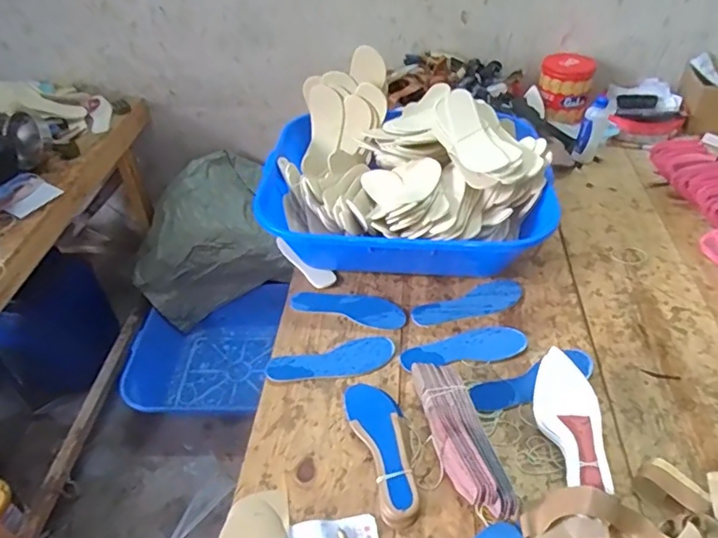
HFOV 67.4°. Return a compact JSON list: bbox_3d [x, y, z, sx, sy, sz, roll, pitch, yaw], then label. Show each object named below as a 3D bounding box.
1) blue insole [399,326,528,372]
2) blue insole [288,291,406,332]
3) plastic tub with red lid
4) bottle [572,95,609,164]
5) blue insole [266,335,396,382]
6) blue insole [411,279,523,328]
[{"bbox_3d":[0.195,0.149,1.006,0.231,0.007,0.080,-12,44,-10],"label":"blue insole"},{"bbox_3d":[-0.018,0.077,1.109,0.231,0.011,0.088,13,40,14],"label":"blue insole"},{"bbox_3d":[0.618,-0.546,1.619,0.149,0.157,0.130,17,46,19],"label":"plastic tub with red lid"},{"bbox_3d":[0.617,-0.365,1.428,0.061,0.178,0.050,17,46,20],"label":"bottle"},{"bbox_3d":[-0.051,0.172,1.004,0.234,0.011,0.078,-11,44,-9],"label":"blue insole"},{"bbox_3d":[0.225,0.073,1.098,0.236,0.007,0.079,-19,45,-17],"label":"blue insole"}]

